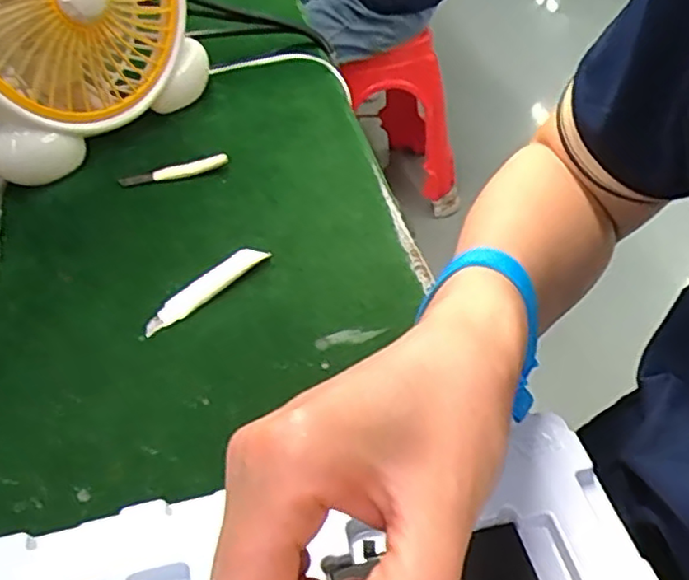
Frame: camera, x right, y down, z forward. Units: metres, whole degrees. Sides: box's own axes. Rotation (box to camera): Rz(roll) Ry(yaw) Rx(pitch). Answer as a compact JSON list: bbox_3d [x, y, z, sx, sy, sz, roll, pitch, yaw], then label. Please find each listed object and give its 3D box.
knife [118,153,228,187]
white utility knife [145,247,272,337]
[{"bbox_3d":[-0.137,-0.096,0.530,0.086,0.011,0.011,-14,43,-8],"label":"knife"},{"bbox_3d":[-0.089,-0.002,0.424,0.091,0.013,0.016,-36,50,-28],"label":"white utility knife"}]

